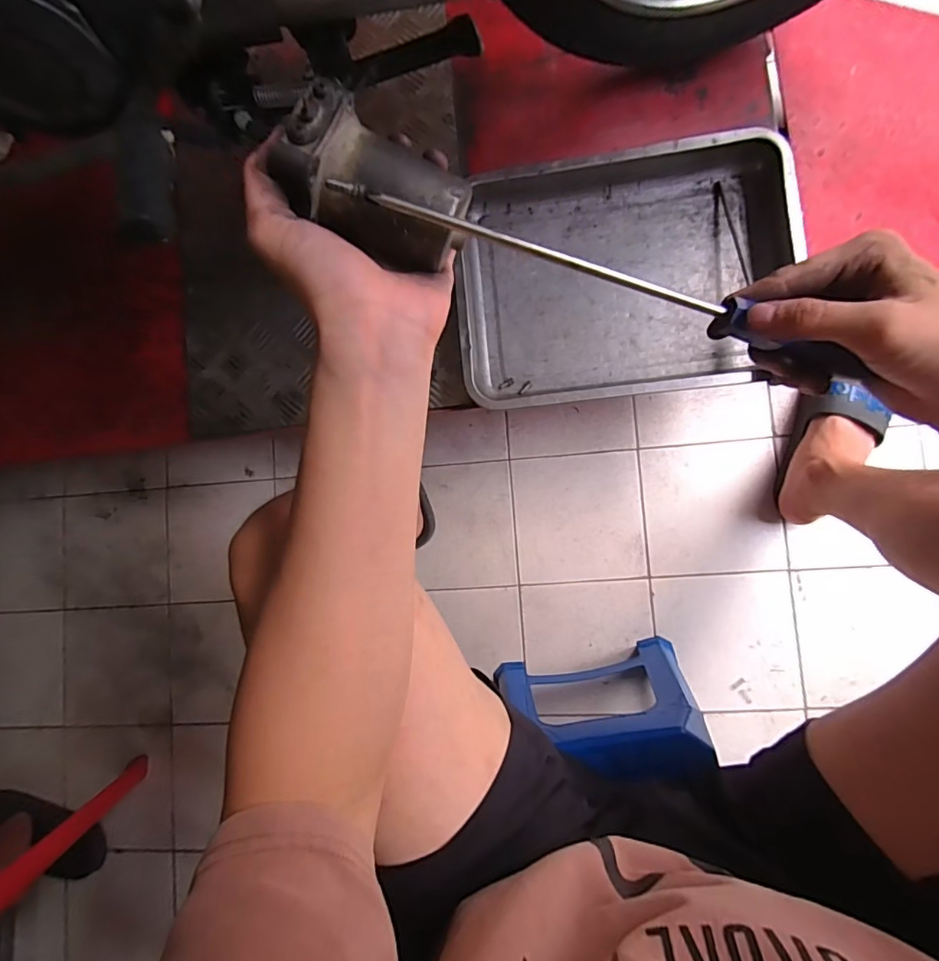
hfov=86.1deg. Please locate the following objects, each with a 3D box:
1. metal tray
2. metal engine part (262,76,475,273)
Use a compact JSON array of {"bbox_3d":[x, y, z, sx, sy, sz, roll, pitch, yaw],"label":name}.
[{"bbox_3d":[0.179,-0.242,0.605,0.379,0.053,0.289,-5,86,6],"label":"metal tray"},{"bbox_3d":[-0.048,-0.146,0.260,0.091,0.050,0.054,31,95,-12],"label":"metal engine part"}]

